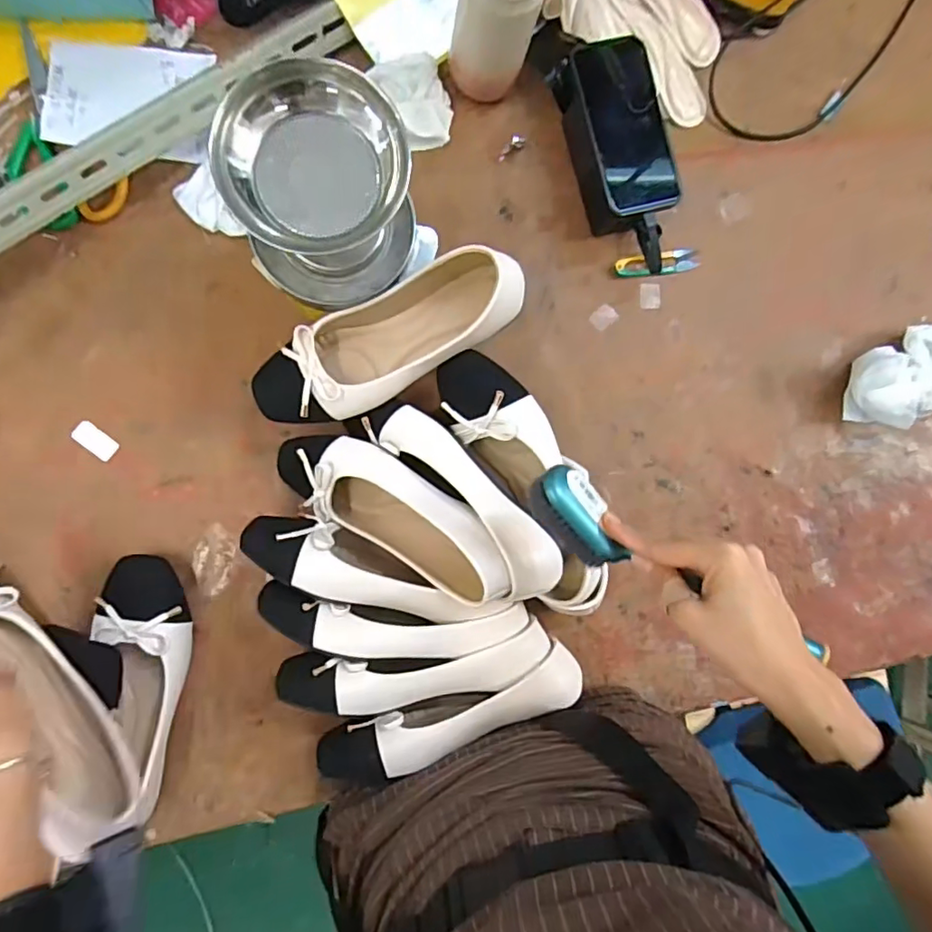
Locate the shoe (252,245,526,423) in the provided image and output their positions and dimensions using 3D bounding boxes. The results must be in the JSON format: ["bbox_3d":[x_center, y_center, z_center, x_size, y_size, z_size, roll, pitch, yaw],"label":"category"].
[{"bbox_3d":[-0.071,-0.105,0.504,0.249,0.054,0.090,-26,93,8],"label":"shoe"}]

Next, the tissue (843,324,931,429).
[{"bbox_3d":[0.479,-0.092,0.626,0.133,0.069,0.093,-31,93,-5],"label":"tissue"}]

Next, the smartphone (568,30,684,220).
[{"bbox_3d":[0.160,-0.331,0.557,0.077,0.013,0.167,-15,91,-6],"label":"smartphone"}]

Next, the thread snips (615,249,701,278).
[{"bbox_3d":[0.210,-0.220,0.624,0.095,0.013,0.026,-13,91,-7],"label":"thread snips"}]

